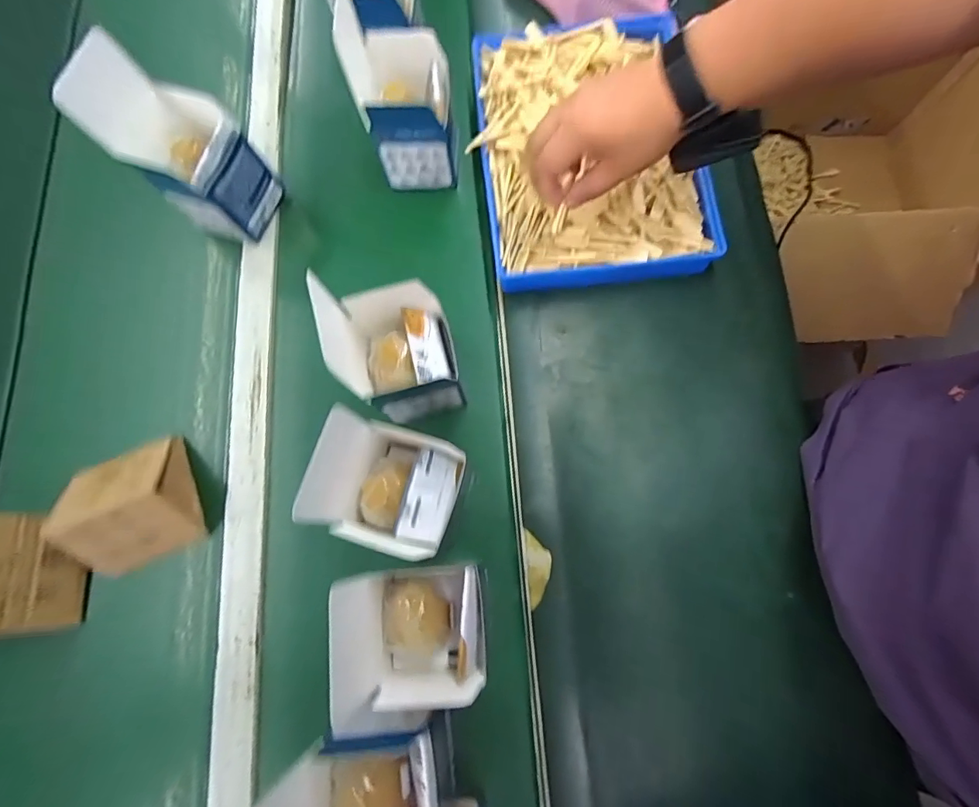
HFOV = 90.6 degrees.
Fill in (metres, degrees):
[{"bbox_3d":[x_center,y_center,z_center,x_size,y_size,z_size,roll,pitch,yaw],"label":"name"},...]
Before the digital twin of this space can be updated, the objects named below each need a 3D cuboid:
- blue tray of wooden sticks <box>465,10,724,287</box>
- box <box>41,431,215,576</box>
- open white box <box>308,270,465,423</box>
[{"bbox_3d":[0.107,-0.290,0.533,0.228,0.046,0.321,-7,78,-1],"label":"blue tray of wooden sticks"},{"bbox_3d":[-0.345,0.100,0.460,0.106,0.067,0.102,-29,79,-6],"label":"box"},{"bbox_3d":[-0.082,-0.047,0.438,0.095,0.152,0.098,-14,78,-3],"label":"open white box"}]

